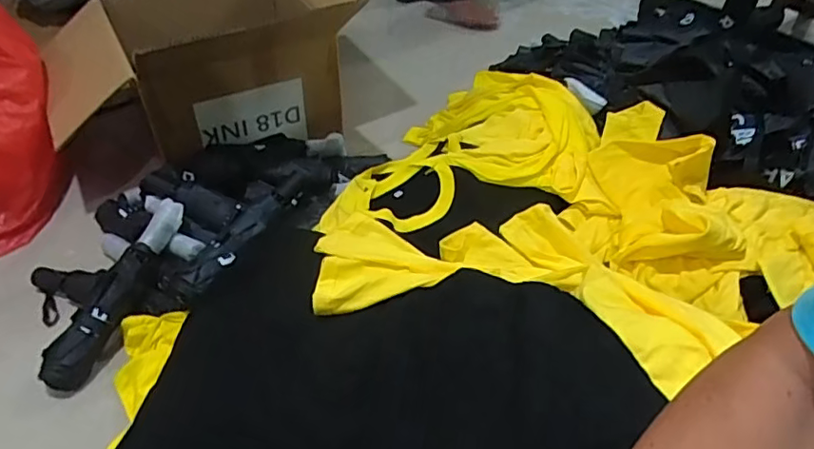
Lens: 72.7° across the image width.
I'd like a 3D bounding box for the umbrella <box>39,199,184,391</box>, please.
[{"bbox_3d":[-0.429,0.096,0.824,0.055,0.048,0.308,21,68,15],"label":"umbrella"}]

